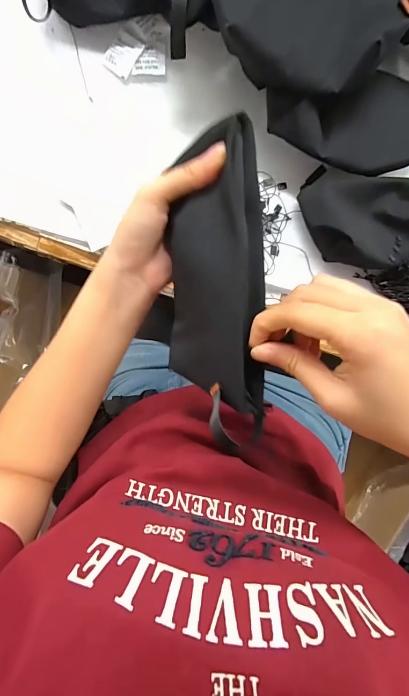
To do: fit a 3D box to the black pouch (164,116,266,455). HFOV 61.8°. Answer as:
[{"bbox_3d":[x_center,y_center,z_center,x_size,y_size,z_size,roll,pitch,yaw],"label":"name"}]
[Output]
[{"bbox_3d":[0.005,-0.041,0.245,0.075,0.025,0.205,8,100,38],"label":"black pouch"}]

